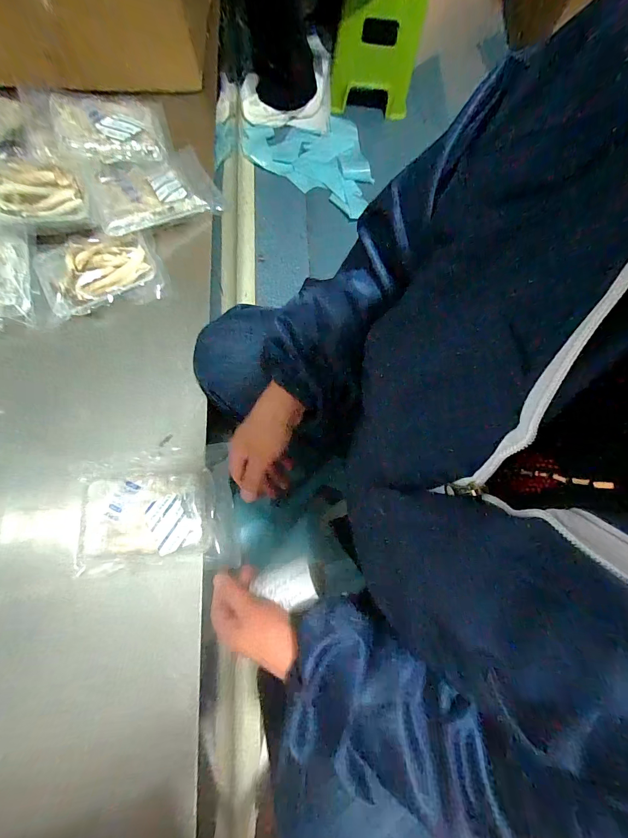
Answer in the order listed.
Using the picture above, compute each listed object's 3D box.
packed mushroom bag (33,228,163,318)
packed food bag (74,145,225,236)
[{"bbox_3d":[-0.333,-0.226,0.547,0.169,0.027,0.114,-15,76,-6],"label":"packed mushroom bag"},{"bbox_3d":[-0.263,-0.379,0.575,0.190,0.044,0.158,-25,77,-8],"label":"packed food bag"}]

